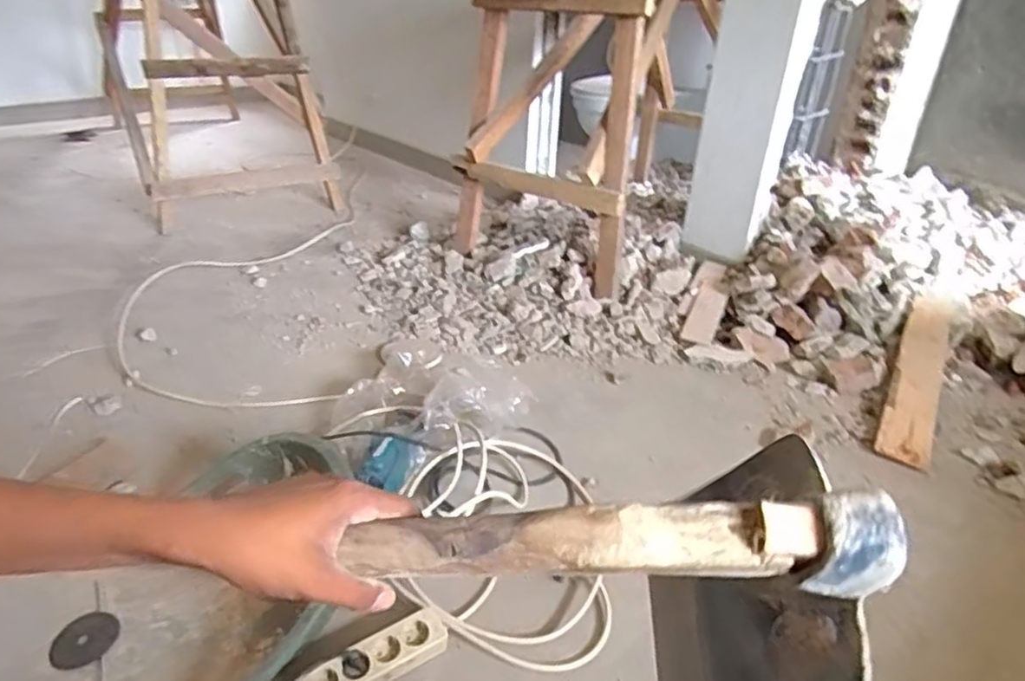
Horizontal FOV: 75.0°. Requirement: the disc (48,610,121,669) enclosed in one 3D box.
[{"bbox_3d":[-0.605,0.427,0.947,0.075,0.011,0.085,33,49,19],"label":"disc"}]

